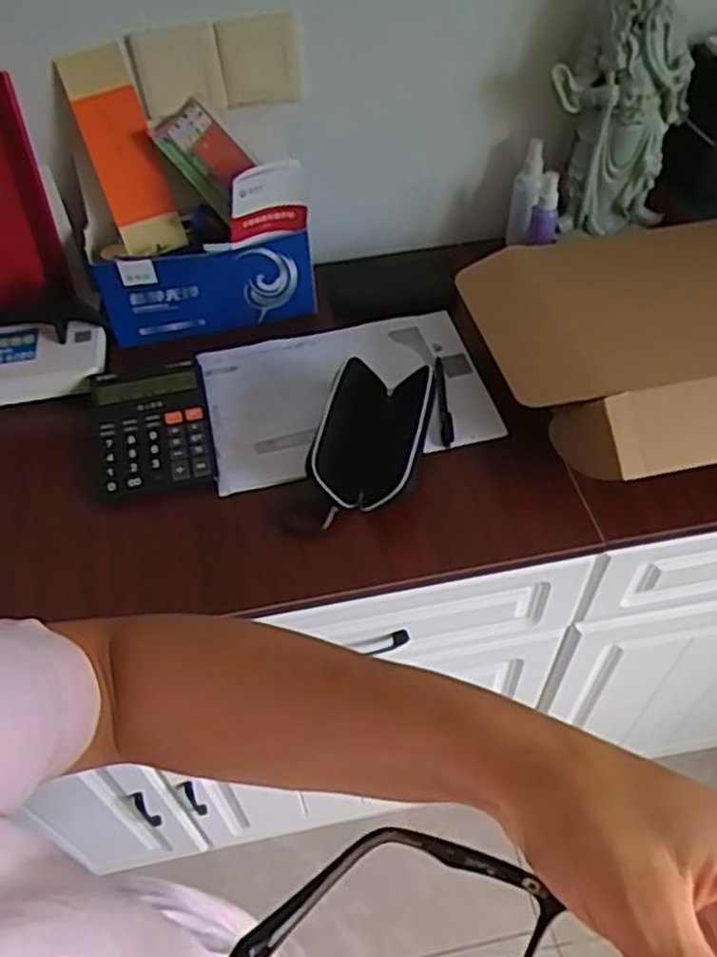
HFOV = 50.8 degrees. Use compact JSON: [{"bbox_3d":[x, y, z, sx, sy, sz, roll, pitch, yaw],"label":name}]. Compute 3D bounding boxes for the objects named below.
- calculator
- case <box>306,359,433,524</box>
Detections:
[{"bbox_3d":[-0.220,-0.056,0.799,0.116,0.029,0.160,-11,51,-7],"label":"calculator"},{"bbox_3d":[0.014,-0.048,0.765,0.101,0.076,0.182,8,52,9],"label":"case"}]

